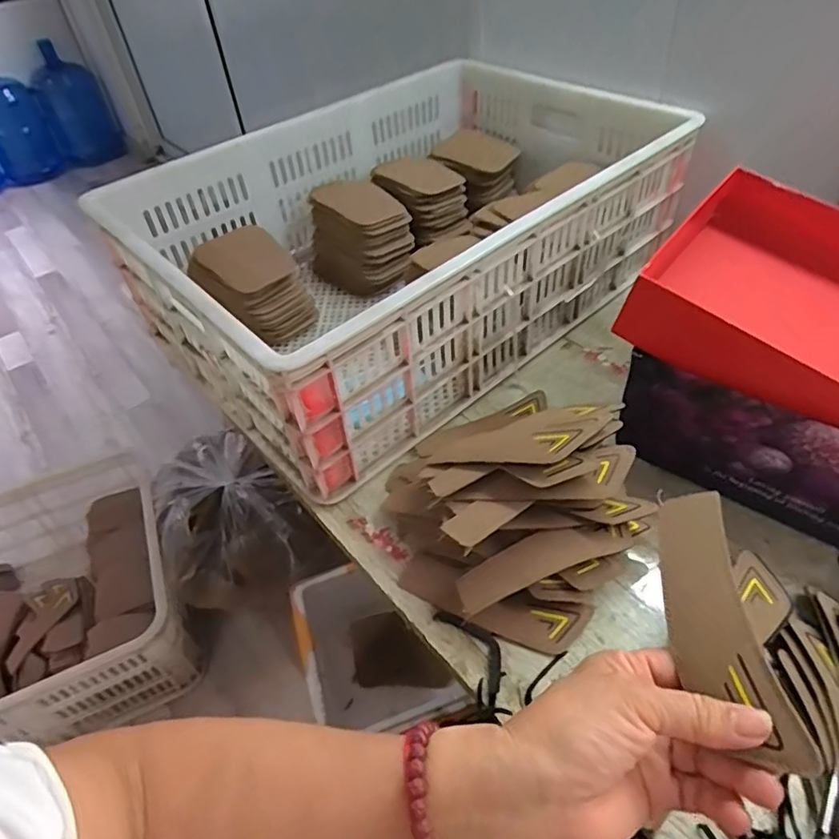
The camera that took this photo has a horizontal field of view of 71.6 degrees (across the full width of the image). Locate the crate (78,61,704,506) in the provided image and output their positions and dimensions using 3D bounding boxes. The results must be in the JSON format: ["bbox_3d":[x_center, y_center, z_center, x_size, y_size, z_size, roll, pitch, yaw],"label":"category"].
[{"bbox_3d":[-0.015,-0.240,0.735,0.611,0.189,0.436,-36,52,-26],"label":"crate"}]

